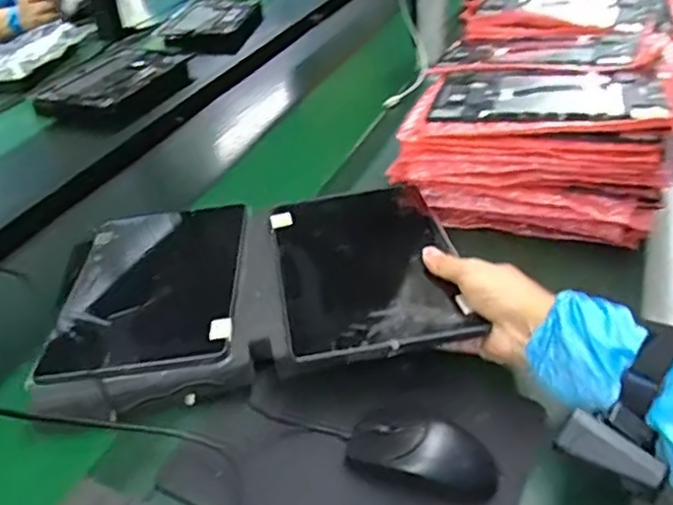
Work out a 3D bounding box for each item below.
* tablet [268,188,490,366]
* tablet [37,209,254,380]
[{"bbox_3d":[0.028,0.007,0.639,0.166,0.017,0.258,-8,32,-7],"label":"tablet"},{"bbox_3d":[-0.178,0.027,0.662,0.170,0.016,0.259,-7,34,3],"label":"tablet"}]

